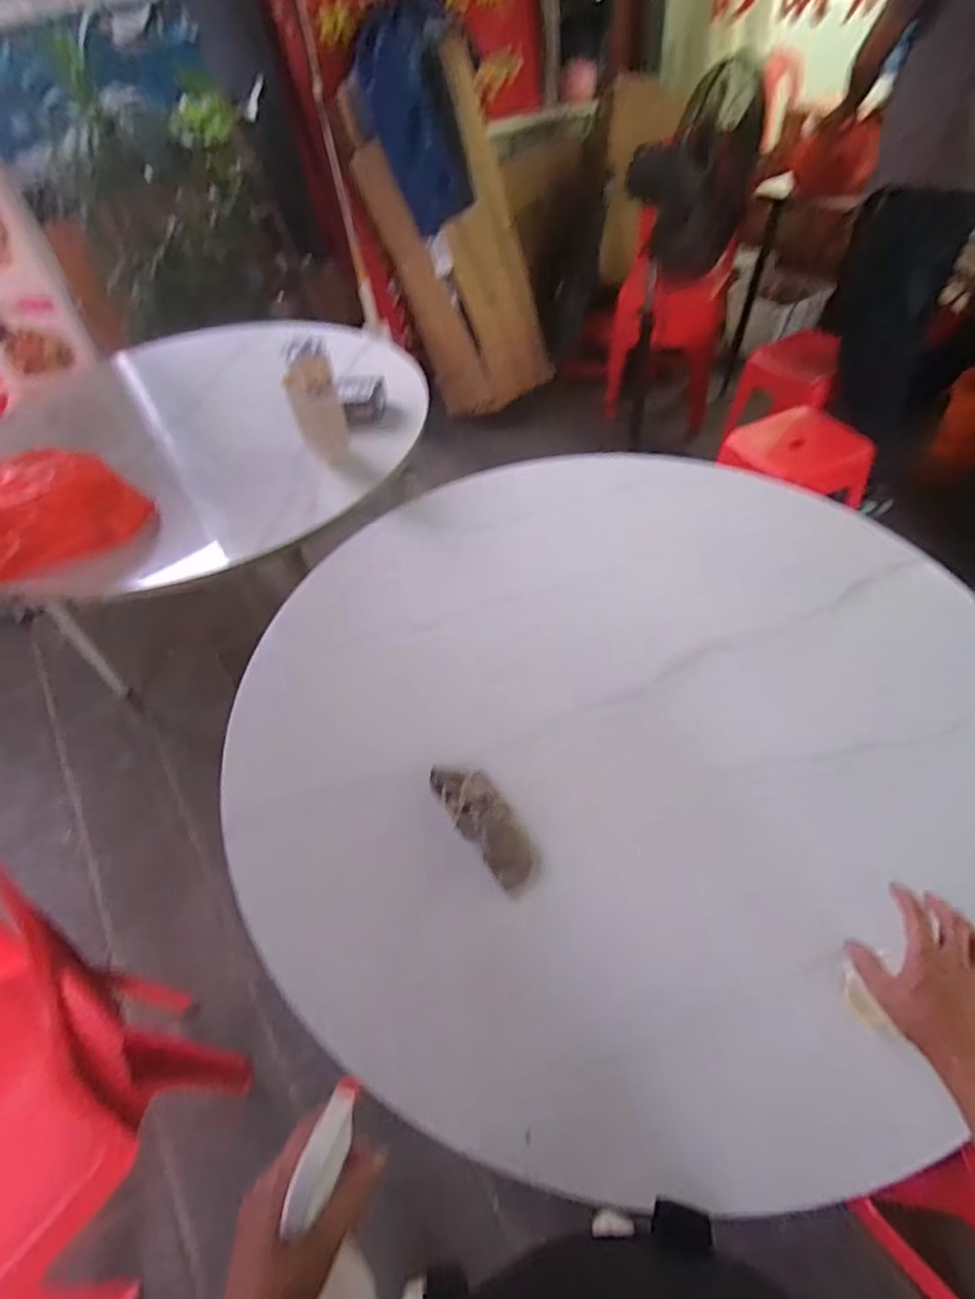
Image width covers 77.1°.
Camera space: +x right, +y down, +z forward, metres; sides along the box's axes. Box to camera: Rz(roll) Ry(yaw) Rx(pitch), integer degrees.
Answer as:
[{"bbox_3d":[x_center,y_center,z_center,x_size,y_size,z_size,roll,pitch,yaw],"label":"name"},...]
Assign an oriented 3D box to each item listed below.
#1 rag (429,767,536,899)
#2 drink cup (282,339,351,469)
[{"bbox_3d":[-0.005,0.213,0.774,0.070,0.038,0.192,-27,52,-16],"label":"rag"},{"bbox_3d":[-0.355,-0.507,1.262,0.100,0.240,0.086,-19,50,-10],"label":"drink cup"}]

